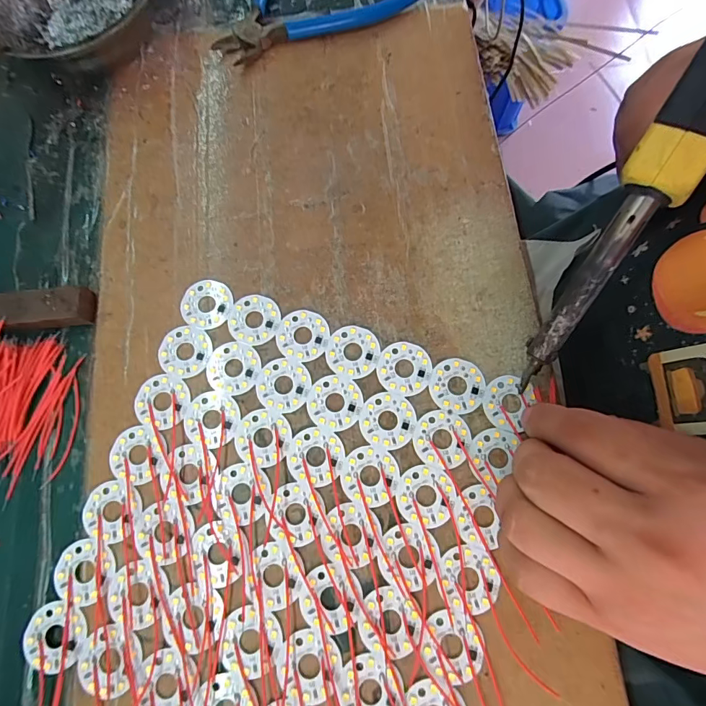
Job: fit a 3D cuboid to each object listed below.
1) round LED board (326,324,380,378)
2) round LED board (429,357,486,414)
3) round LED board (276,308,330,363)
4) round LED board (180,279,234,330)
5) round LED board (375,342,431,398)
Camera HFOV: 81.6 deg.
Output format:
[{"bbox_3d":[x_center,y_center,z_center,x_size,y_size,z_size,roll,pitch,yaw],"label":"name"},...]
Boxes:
[{"bbox_3d":[0.000,-0.001,0.233,0.030,0.004,0.030,0,75,2],"label":"round LED board"},{"bbox_3d":[0.058,0.018,0.226,0.030,0.004,0.030,0,75,2],"label":"round LED board"},{"bbox_3d":[-0.029,-0.011,0.236,0.030,0.004,0.030,0,75,2],"label":"round LED board"},{"bbox_3d":[-0.088,-0.030,0.243,0.031,0.004,0.030,0,75,2],"label":"round LED board"},{"bbox_3d":[0.029,0.008,0.230,0.030,0.004,0.030,0,75,2],"label":"round LED board"}]

